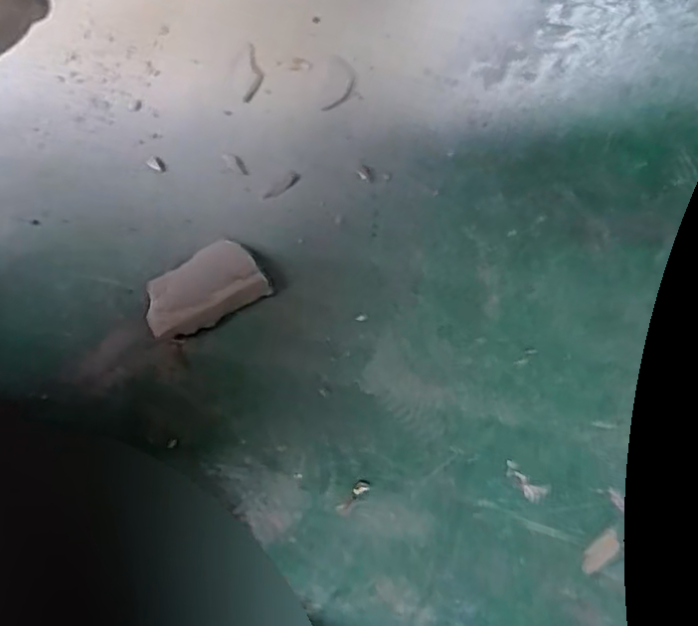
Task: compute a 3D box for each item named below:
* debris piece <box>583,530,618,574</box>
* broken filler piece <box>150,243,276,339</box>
[{"bbox_3d":[0.187,0.179,0.489,0.035,0.004,0.016,-36,73,-10],"label":"debris piece"},{"bbox_3d":[-0.125,-0.020,0.560,0.100,0.012,0.063,-30,72,-8],"label":"broken filler piece"}]

